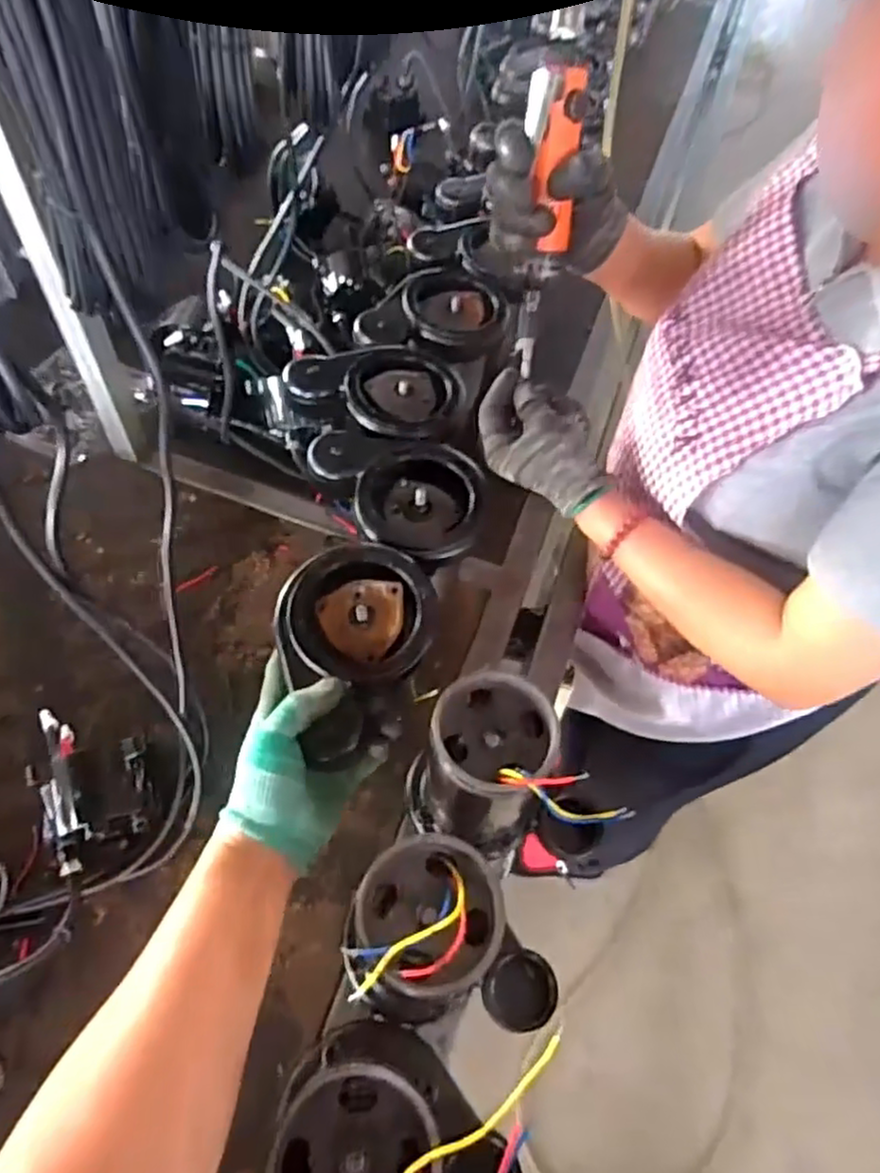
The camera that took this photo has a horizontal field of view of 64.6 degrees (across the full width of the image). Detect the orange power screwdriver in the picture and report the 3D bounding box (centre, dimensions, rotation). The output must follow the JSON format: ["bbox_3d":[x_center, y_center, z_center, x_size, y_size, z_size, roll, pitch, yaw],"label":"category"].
[{"bbox_3d":[0.080,-0.270,0.540,0.040,0.209,0.031,0,38,-4],"label":"orange power screwdriver"}]

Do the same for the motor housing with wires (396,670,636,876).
[{"bbox_3d":[0.034,0.154,0.566,0.116,0.179,0.096,9,58,2],"label":"motor housing with wires"}]

